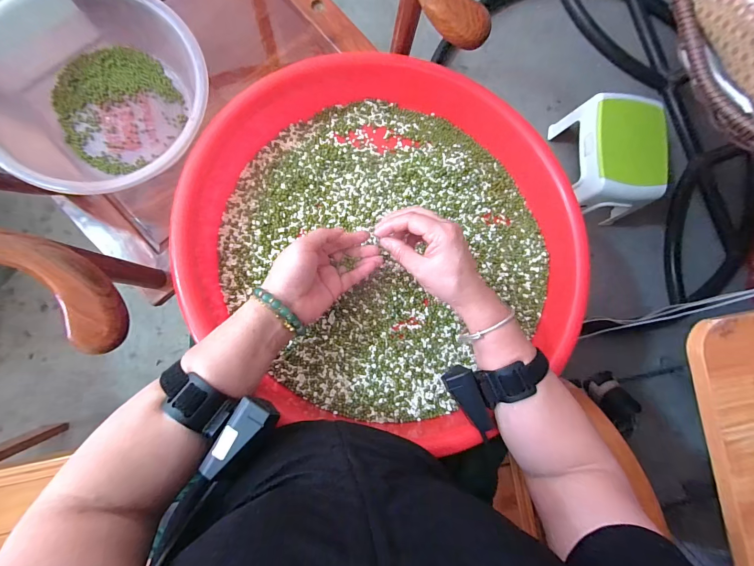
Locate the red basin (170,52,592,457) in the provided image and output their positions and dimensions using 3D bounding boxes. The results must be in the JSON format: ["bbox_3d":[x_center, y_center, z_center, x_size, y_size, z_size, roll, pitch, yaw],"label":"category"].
[{"bbox_3d":[0.024,-0.069,0.455,0.494,0.105,0.484,1,85,-8],"label":"red basin"}]

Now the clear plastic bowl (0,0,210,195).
[{"bbox_3d":[-0.402,-0.270,0.496,0.287,0.109,0.286,1,85,-8],"label":"clear plastic bowl"}]

